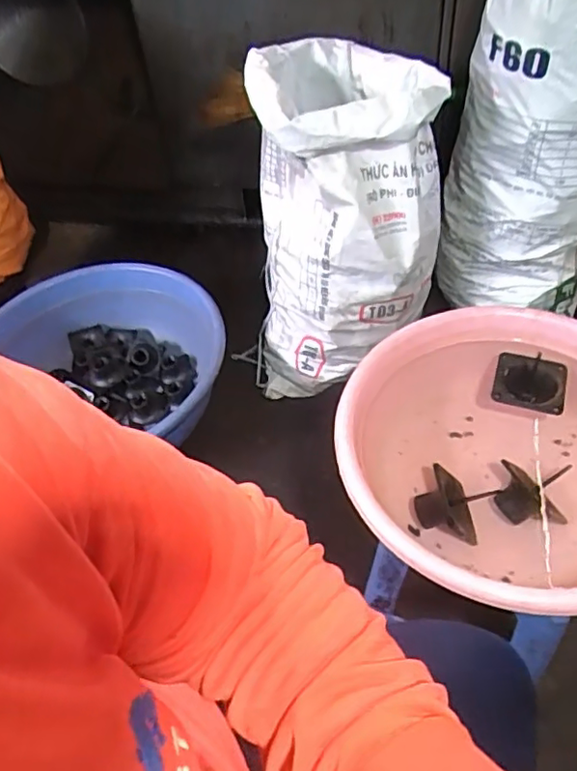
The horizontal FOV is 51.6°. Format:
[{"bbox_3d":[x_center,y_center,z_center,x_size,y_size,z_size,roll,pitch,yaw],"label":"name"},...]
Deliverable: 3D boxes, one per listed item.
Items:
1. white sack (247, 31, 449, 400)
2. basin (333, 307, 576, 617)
[{"bbox_3d":[0.132,-0.366,1.359,0.392,0.636,0.447,1,50,7],"label":"white sack"},{"bbox_3d":[0.280,0.091,0.756,0.418,0.109,0.411,-3,50,4],"label":"basin"}]

